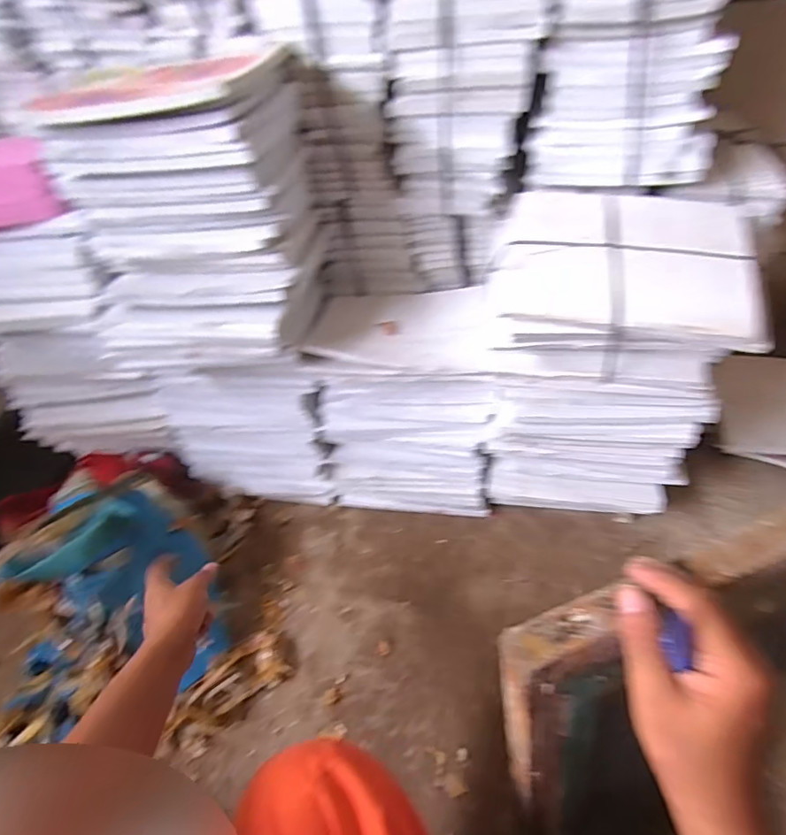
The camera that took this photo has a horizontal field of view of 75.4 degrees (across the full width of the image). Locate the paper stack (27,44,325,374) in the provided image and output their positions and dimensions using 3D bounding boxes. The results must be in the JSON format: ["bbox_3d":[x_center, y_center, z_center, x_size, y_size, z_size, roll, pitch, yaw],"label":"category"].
[{"bbox_3d":[-0.257,-0.251,0.663,0.301,0.303,0.202,-4,47,3],"label":"paper stack"}]

